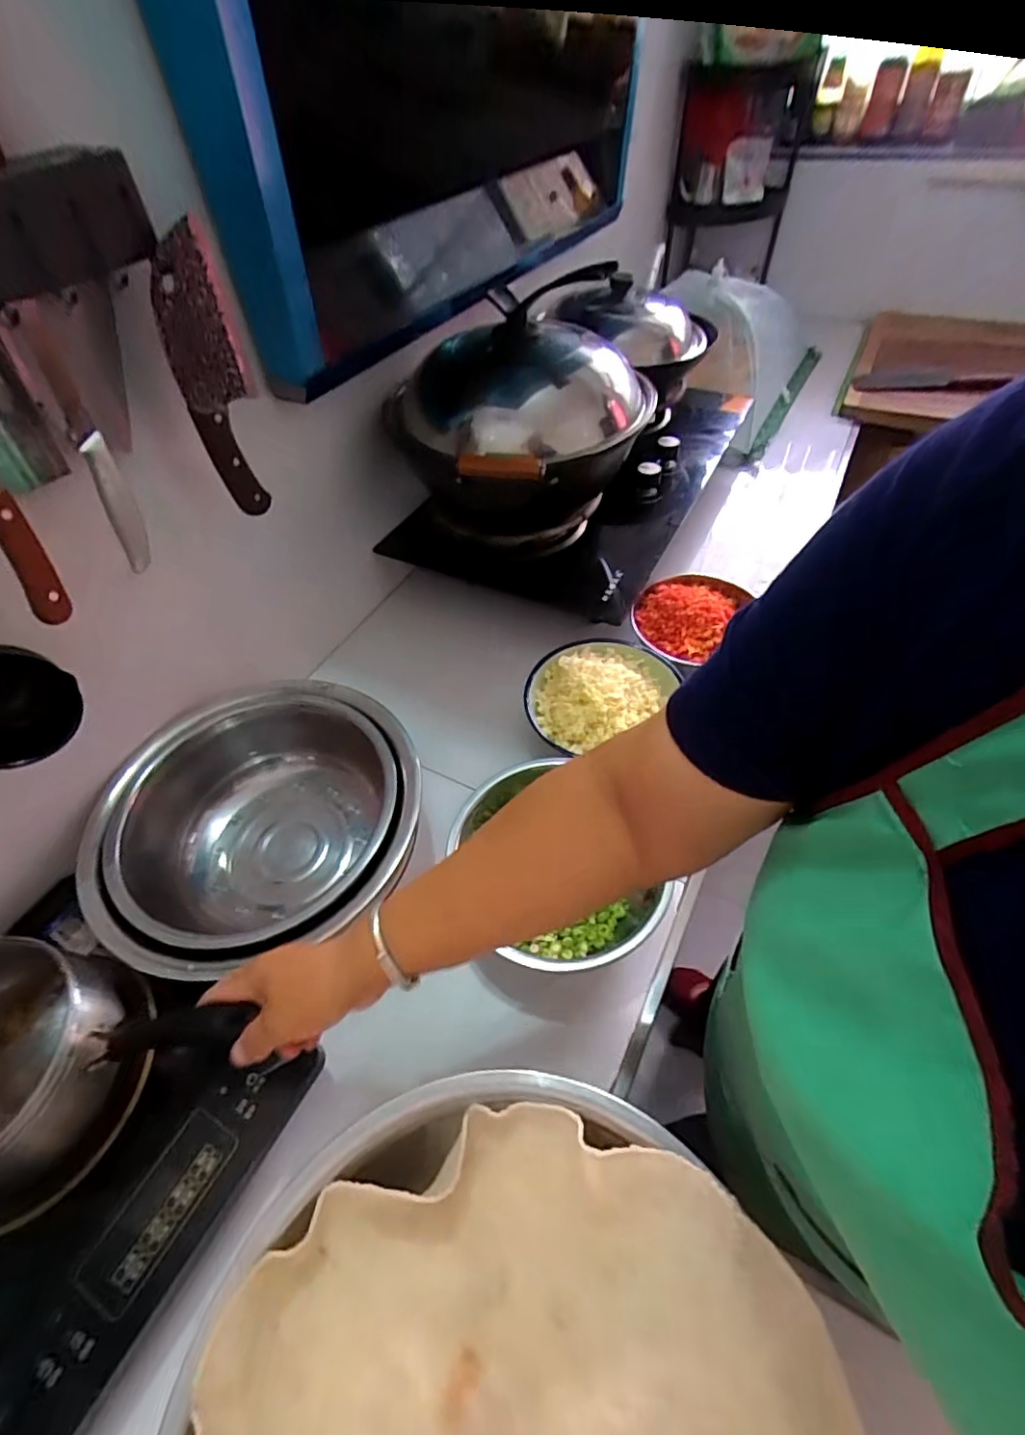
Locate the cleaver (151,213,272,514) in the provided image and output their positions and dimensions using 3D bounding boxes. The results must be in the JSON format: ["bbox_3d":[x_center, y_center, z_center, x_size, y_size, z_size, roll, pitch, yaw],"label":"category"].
[{"bbox_3d":[-0.272,-0.304,0.528,0.020,0.224,0.087,14,28,16],"label":"cleaver"}]

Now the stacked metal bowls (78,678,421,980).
[{"bbox_3d":[-0.254,0.126,0.634,0.315,0.159,0.283,-21,52,-12],"label":"stacked metal bowls"}]

